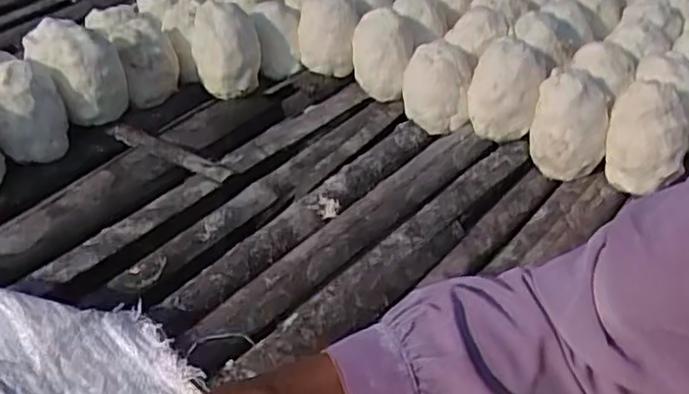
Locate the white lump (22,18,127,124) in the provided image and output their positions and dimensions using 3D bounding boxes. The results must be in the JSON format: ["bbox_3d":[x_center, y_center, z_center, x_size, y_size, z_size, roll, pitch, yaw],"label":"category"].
[{"bbox_3d":[-0.315,-0.152,0.813,0.082,0.106,0.140,-28,48,-28],"label":"white lump"}]

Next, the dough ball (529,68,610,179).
[{"bbox_3d":[0.248,-0.079,0.753,0.078,0.120,0.055,1,10,-9],"label":"dough ball"}]

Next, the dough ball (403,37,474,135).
[{"bbox_3d":[0.108,-0.127,0.810,0.077,0.083,0.071,4,41,5],"label":"dough ball"}]

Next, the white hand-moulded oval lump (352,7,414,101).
[{"bbox_3d":[0.047,-0.168,0.853,0.071,0.100,0.075,4,41,5],"label":"white hand-moulded oval lump"}]

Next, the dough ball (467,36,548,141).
[{"bbox_3d":[0.179,-0.113,0.772,0.071,0.110,0.068,16,44,17],"label":"dough ball"}]

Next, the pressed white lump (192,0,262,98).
[{"bbox_3d":[-0.145,-0.176,0.853,0.081,0.111,0.061,-5,41,-6],"label":"pressed white lump"}]

